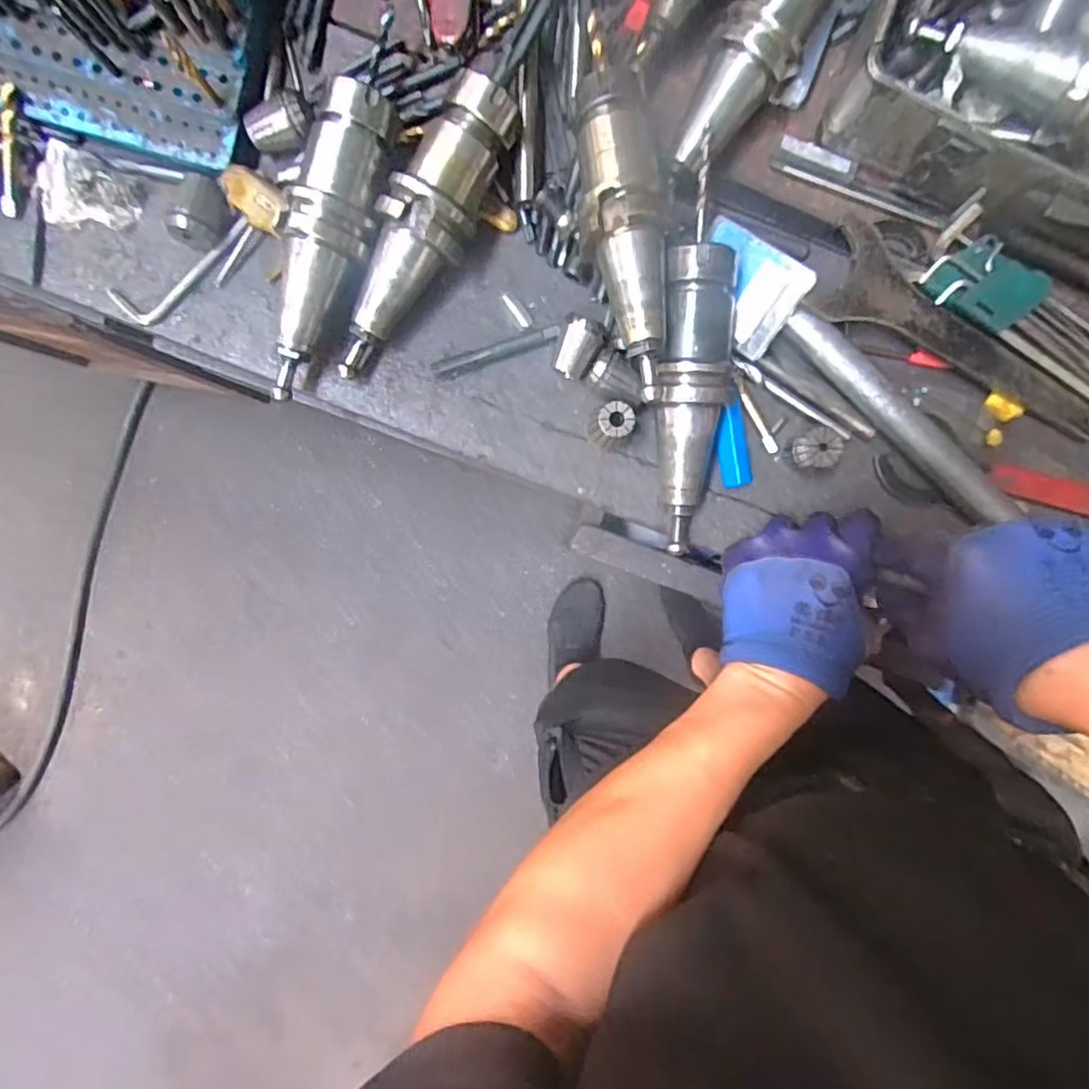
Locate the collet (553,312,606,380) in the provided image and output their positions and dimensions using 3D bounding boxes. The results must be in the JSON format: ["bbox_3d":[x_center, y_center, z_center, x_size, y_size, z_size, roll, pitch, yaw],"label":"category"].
[{"bbox_3d":[0.025,-0.136,0.449,0.029,0.029,0.044,15,94,-3],"label":"collet"}]

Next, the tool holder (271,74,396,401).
[{"bbox_3d":[-0.141,-0.190,0.423,0.054,0.049,0.194,13,94,-3],"label":"tool holder"}]

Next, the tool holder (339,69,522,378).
[{"bbox_3d":[-0.081,-0.199,0.424,0.056,0.056,0.197,26,93,-4],"label":"tool holder"}]

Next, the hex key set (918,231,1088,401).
[{"bbox_3d":[0.357,-0.147,0.449,0.197,0.022,0.047,30,93,-4],"label":"hex key set"}]

